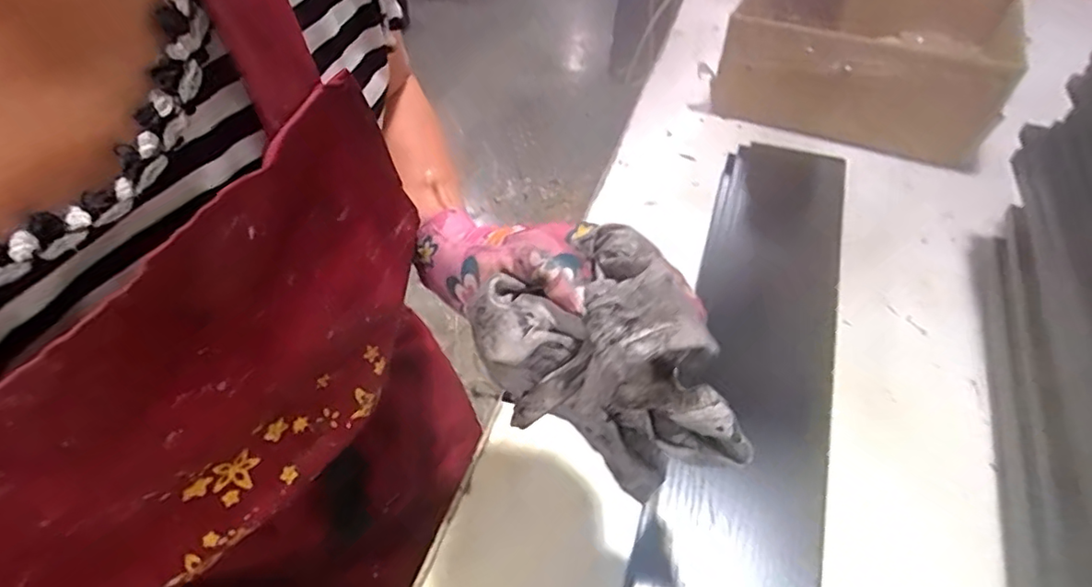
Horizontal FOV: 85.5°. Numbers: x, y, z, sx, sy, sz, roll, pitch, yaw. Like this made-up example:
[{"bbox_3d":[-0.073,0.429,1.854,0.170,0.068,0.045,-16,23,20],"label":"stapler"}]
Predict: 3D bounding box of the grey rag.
[{"bbox_3d":[0.025,0.031,0.267,0.079,0.102,0.109,-28,51,-22],"label":"grey rag"}]

